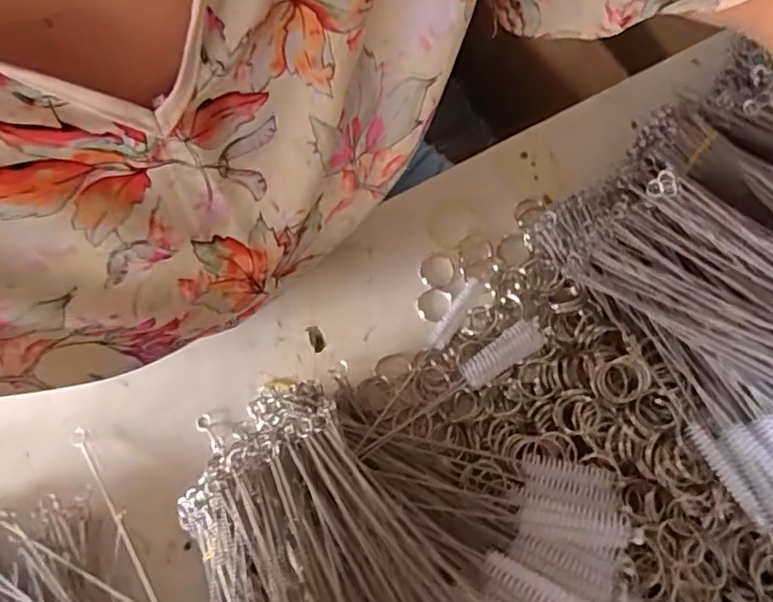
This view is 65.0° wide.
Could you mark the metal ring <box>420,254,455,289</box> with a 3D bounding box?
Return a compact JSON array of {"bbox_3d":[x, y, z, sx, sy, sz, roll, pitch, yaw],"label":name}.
[{"bbox_3d":[0.035,-0.021,0.424,0.024,0.004,0.026,1,69,-2],"label":"metal ring"}]

